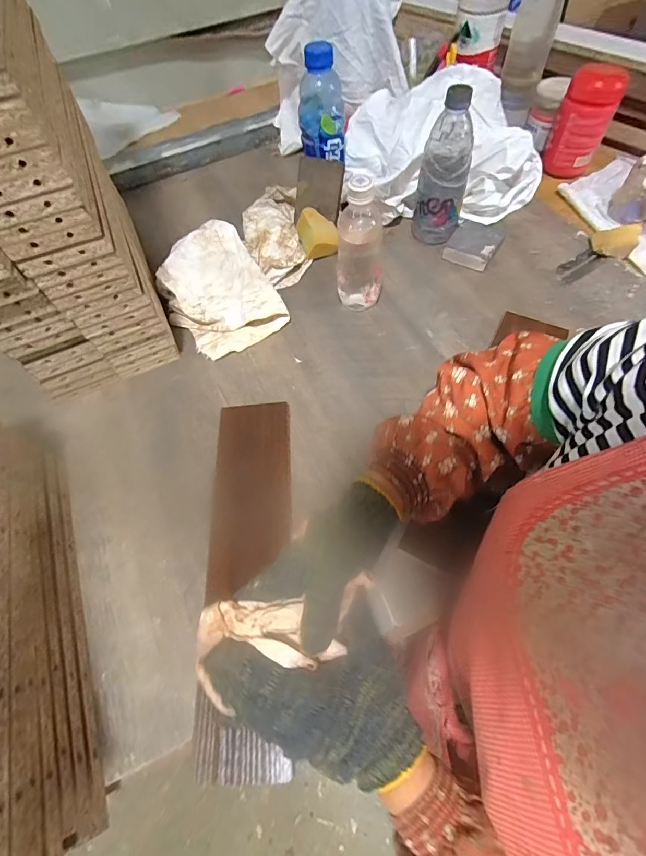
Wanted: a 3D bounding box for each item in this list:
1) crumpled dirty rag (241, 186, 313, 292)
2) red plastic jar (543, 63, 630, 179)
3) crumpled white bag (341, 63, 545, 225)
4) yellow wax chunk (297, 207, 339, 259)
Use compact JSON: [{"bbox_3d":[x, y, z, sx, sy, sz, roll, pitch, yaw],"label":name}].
[{"bbox_3d":[-0.080,-0.324,0.635,0.092,0.061,0.215,-11,63,-3],"label":"crumpled dirty rag"},{"bbox_3d":[0.446,-0.524,0.679,0.084,0.146,0.081,-1,63,2],"label":"red plastic jar"},{"bbox_3d":[0.201,-0.462,0.657,0.325,0.131,0.233,1,63,3],"label":"crumpled white bag"},{"bbox_3d":[-0.008,-0.296,0.597,0.060,0.058,0.041,0,63,3],"label":"yellow wax chunk"}]

